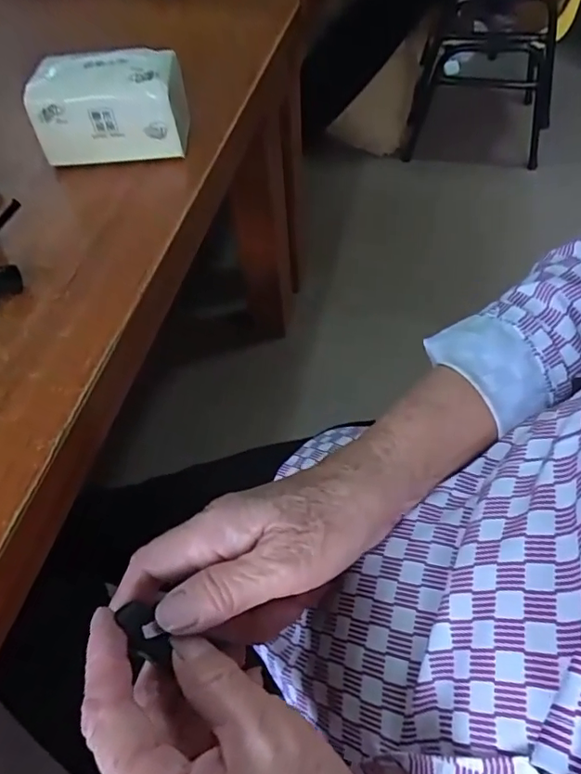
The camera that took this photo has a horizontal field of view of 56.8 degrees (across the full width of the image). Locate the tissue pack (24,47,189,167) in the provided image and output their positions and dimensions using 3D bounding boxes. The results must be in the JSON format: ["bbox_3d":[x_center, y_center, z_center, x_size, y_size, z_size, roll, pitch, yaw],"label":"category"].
[{"bbox_3d":[-0.173,-0.273,0.527,0.141,0.086,0.073,-2,54,1],"label":"tissue pack"}]

